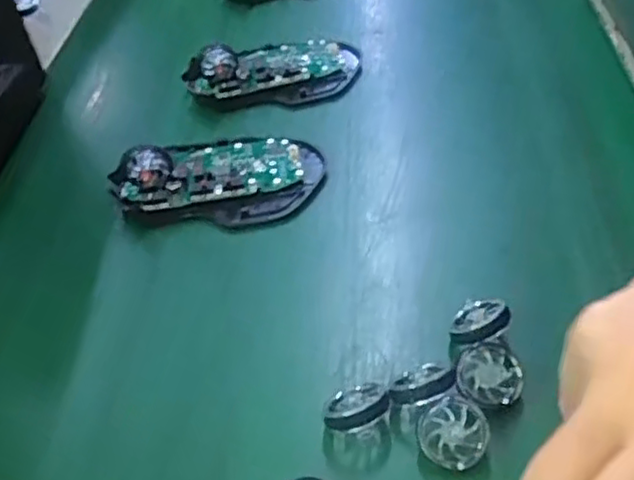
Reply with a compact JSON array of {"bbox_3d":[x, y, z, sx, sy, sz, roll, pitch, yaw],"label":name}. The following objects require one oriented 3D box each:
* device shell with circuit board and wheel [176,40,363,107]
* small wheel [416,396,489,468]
[{"bbox_3d":[-0.028,-0.117,0.442,0.112,0.023,0.067,-6,44,-6],"label":"device shell with circuit board and wheel"},{"bbox_3d":[0.051,0.071,0.250,0.025,0.004,0.025,-5,64,11],"label":"small wheel"}]

